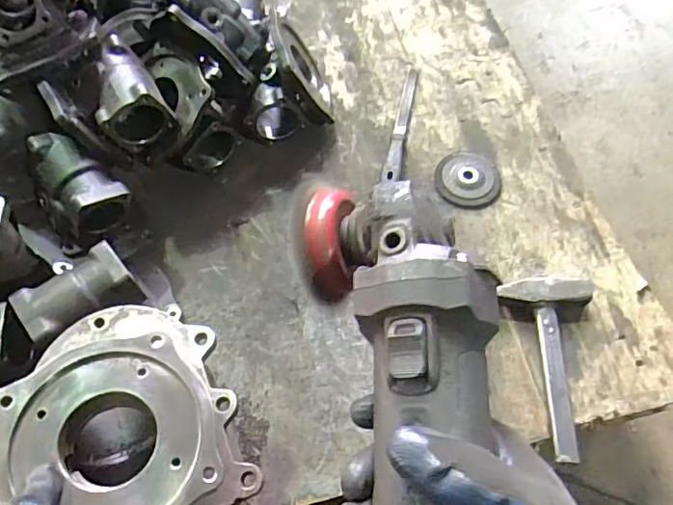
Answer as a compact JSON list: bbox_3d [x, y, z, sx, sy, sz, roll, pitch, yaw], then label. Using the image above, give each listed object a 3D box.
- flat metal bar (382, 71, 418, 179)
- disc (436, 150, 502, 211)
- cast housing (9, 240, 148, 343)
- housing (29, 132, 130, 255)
[{"bbox_3d":[0.103,-0.205,0.861,0.023,0.029,0.252,11,63,6],"label":"flat metal bar"},{"bbox_3d":[0.194,-0.110,0.814,0.094,0.015,0.092,0,62,0],"label":"disc"},{"bbox_3d":[-0.302,0.055,0.654,0.123,0.060,0.075,-34,67,-16],"label":"cast housing"},{"bbox_3d":[-0.330,-0.084,0.702,0.099,0.076,0.122,-32,67,-15],"label":"housing"}]

